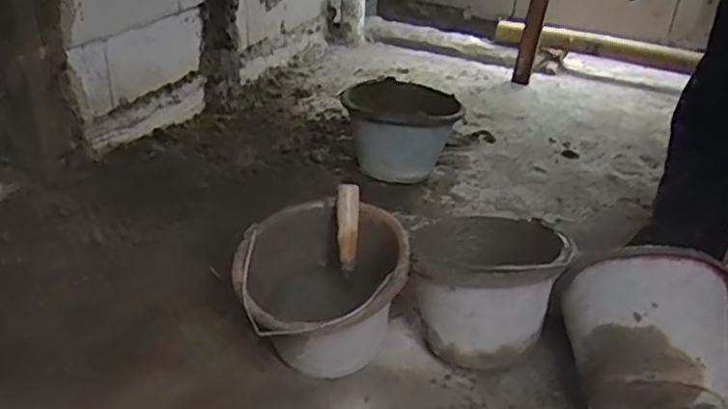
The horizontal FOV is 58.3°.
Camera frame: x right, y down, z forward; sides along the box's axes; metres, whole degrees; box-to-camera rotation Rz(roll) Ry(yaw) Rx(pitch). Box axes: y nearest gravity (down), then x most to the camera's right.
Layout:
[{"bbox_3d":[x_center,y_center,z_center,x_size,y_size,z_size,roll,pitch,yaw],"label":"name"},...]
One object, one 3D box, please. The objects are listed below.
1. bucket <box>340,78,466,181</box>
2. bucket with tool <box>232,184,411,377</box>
[{"bbox_3d":[0.083,-0.164,1.498,0.223,0.173,0.278,17,31,18],"label":"bucket"},{"bbox_3d":[-0.062,0.120,0.897,0.218,0.196,0.243,4,29,-5],"label":"bucket with tool"}]

